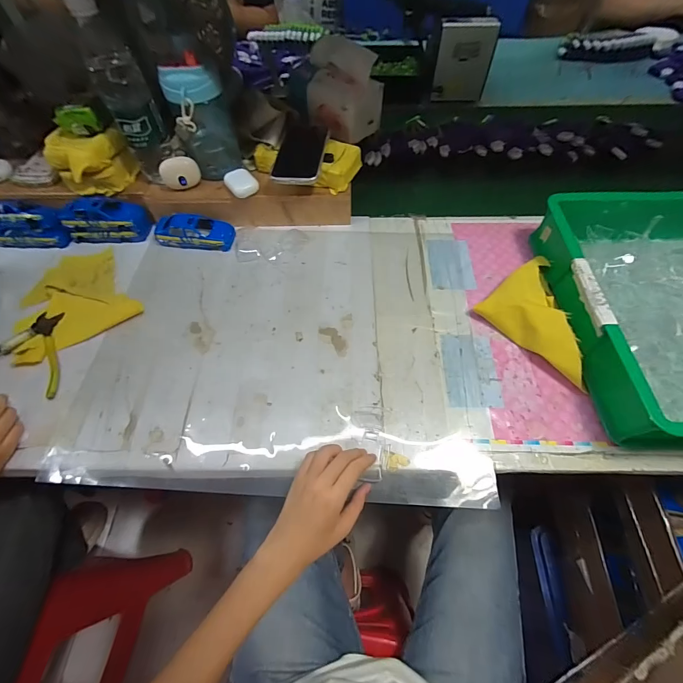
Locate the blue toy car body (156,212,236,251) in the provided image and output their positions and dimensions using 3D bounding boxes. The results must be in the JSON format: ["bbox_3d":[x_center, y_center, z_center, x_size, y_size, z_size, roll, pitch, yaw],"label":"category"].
[{"bbox_3d":[-0.251,-0.189,0.560,0.130,0.028,0.054,3,60,3],"label":"blue toy car body"}]

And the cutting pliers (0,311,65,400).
[{"bbox_3d":[-0.439,0.010,0.456,0.132,0.018,0.126,3,60,3],"label":"cutting pliers"}]

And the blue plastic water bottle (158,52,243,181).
[{"bbox_3d":[-0.214,-0.340,0.516,0.082,0.161,0.074,-16,60,-8],"label":"blue plastic water bottle"}]

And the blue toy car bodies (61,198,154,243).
[{"bbox_3d":[-0.403,-0.208,0.565,0.132,0.053,0.051,-1,60,1],"label":"blue toy car bodies"}]

